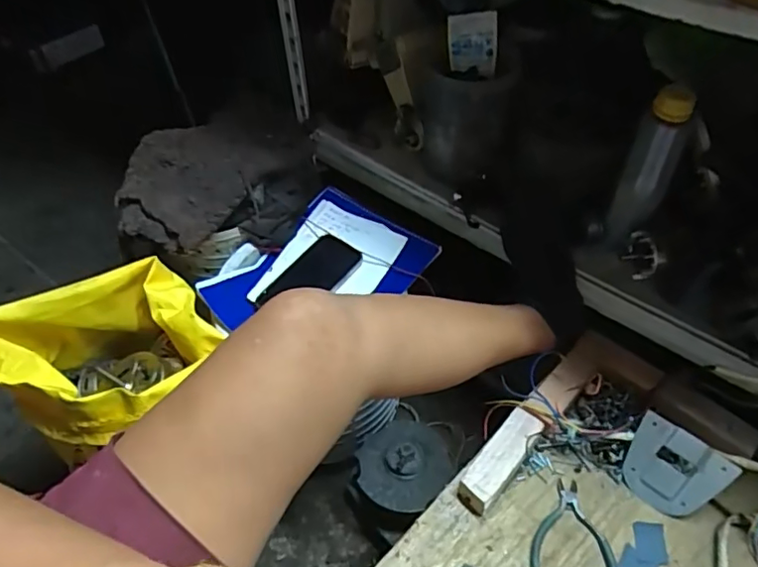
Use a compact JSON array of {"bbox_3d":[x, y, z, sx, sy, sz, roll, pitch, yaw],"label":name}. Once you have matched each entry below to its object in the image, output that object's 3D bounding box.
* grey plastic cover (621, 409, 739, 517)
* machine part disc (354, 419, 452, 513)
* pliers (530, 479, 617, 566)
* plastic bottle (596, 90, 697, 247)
[{"bbox_3d":[0.323,0.209,0.614,0.096,0.094,0.007,35,21,29],"label":"grey plastic cover"},{"bbox_3d":[0.039,0.285,0.886,0.142,0.053,0.160,26,54,23],"label":"machine part disc"},{"bbox_3d":[0.224,0.279,0.601,0.100,0.007,0.108,19,52,18],"label":"pliers"},{"bbox_3d":[0.335,-0.135,0.694,0.053,0.208,0.047,28,32,25],"label":"plastic bottle"}]

